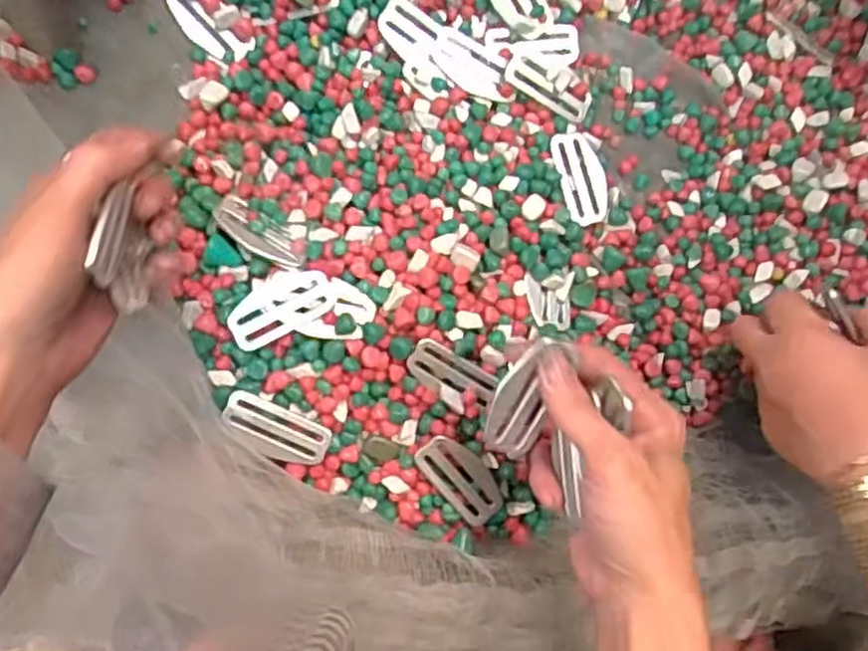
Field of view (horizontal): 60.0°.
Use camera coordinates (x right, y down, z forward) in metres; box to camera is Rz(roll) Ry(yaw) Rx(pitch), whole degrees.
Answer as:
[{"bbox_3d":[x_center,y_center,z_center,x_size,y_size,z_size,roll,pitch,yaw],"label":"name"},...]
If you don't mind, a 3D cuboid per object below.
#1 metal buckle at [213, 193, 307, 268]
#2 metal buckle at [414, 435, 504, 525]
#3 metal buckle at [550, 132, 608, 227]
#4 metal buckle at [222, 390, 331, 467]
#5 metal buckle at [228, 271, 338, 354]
[{"bbox_3d":[-0.100,-0.052,0.432,0.062,0.008,0.021,34,87,6],"label":"metal buckle"},{"bbox_3d":[0.016,0.089,0.435,0.028,0.004,0.061,-43,108,-5],"label":"metal buckle"},{"bbox_3d":[0.094,-0.094,0.478,0.029,0.004,0.060,-16,82,-2],"label":"metal buckle"},{"bbox_3d":[-0.088,0.059,0.420,0.059,0.009,0.026,24,88,-7],"label":"metal buckle"},{"bbox_3d":[-0.085,-0.010,0.414,0.060,0.007,0.029,-30,84,4],"label":"metal buckle"}]

